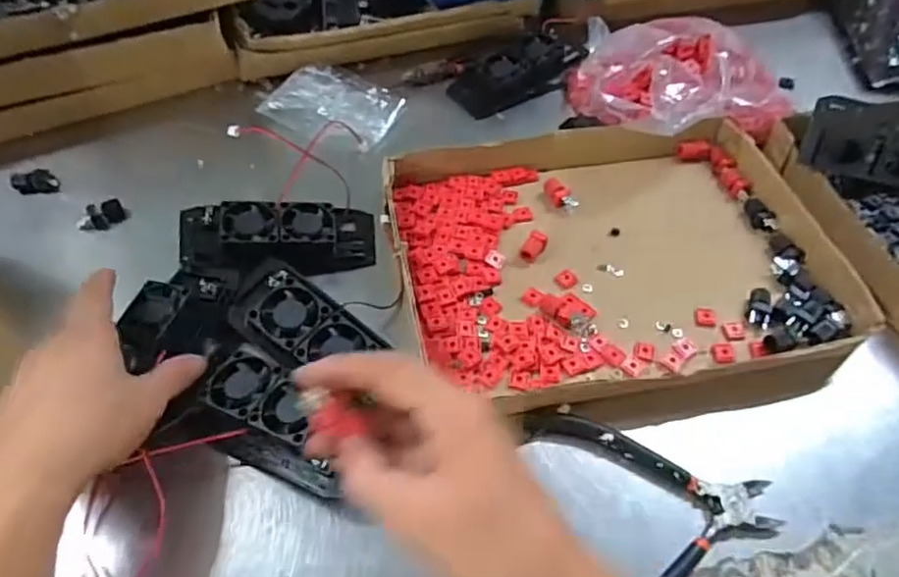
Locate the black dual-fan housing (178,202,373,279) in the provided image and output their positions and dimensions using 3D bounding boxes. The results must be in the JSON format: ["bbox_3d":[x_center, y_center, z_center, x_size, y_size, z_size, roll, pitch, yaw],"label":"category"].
[{"bbox_3d":[-0.124,-0.037,0.461,0.139,0.029,0.057,0,59,-19],"label":"black dual-fan housing"}]

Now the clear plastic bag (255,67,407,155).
[{"bbox_3d":[-0.105,-0.171,0.565,0.108,0.018,0.087,25,56,10],"label":"clear plastic bag"}]

